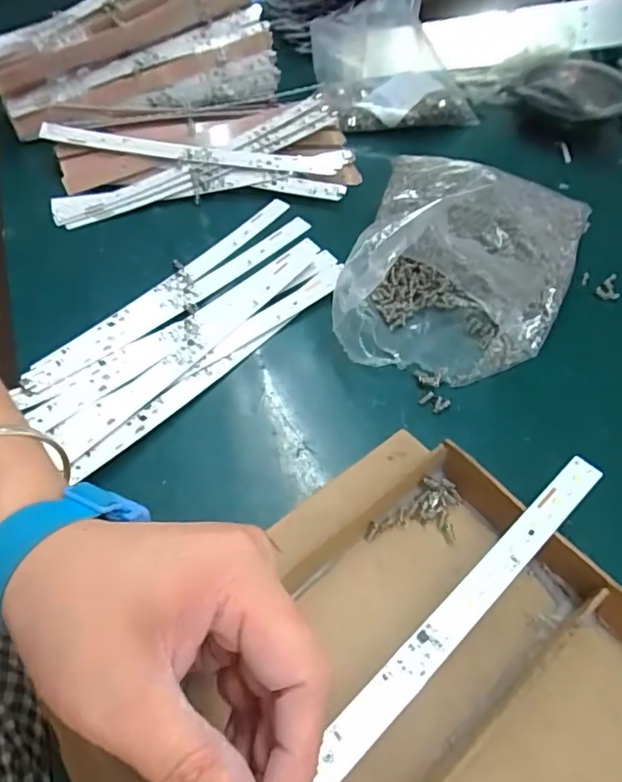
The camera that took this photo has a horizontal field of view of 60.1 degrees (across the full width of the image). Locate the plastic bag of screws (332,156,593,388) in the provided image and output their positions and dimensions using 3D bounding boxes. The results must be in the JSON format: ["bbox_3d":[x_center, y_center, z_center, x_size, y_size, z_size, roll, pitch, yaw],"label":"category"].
[{"bbox_3d":[0.131,-0.113,0.446,0.174,0.074,0.245,17,55,11],"label":"plastic bag of screws"}]

